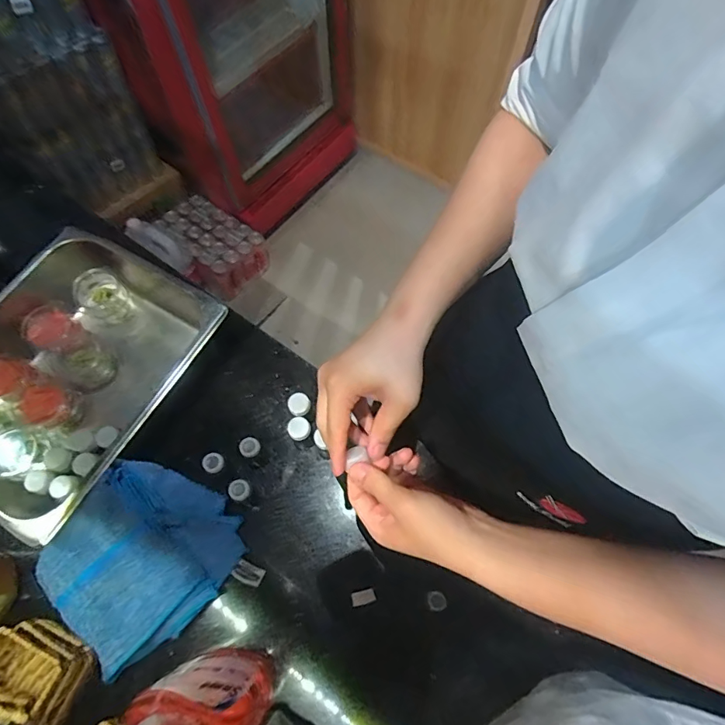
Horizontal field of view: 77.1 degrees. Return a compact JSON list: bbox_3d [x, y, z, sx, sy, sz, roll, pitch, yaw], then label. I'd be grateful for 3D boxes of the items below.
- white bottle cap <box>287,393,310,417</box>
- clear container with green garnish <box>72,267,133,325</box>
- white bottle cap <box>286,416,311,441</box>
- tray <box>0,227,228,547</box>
[{"bbox_3d":[-0.076,0.050,0.545,0.026,0.011,0.025,0,66,0],"label":"white bottle cap"},{"bbox_3d":[-0.359,-0.090,0.631,0.062,0.058,0.054,-41,72,-16],"label":"clear container with green garnish"},{"bbox_3d":[-0.075,0.077,0.536,0.025,0.007,0.026,0,66,0],"label":"white bottle cap"},{"bbox_3d":[-0.358,0.016,0.576,0.271,0.108,0.321,28,69,12],"label":"tray"}]

